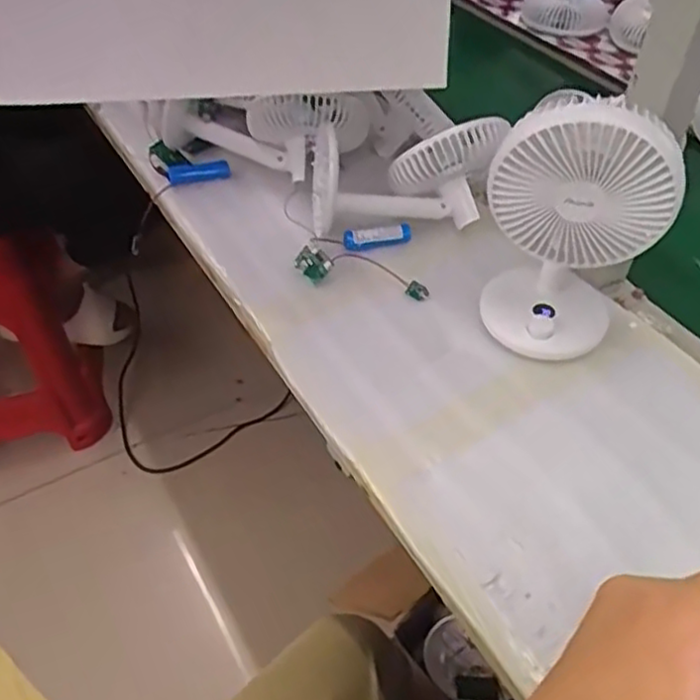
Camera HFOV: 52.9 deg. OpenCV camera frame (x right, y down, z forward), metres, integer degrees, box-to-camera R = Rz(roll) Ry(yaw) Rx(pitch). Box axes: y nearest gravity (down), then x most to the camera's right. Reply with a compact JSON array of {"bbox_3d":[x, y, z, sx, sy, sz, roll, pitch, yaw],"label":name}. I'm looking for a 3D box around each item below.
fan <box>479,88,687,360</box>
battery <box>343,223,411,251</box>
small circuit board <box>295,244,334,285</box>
[{"bbox_3d":[0.172,-0.092,0.552,0.118,0.228,0.082,15,48,13],"label":"fan"},{"bbox_3d":[0.028,-0.111,0.701,0.068,0.020,0.017,-13,48,-12],"label":"battery"},{"bbox_3d":[-0.035,-0.082,0.672,0.032,0.030,0.005,43,27,-2],"label":"small circuit board"}]

